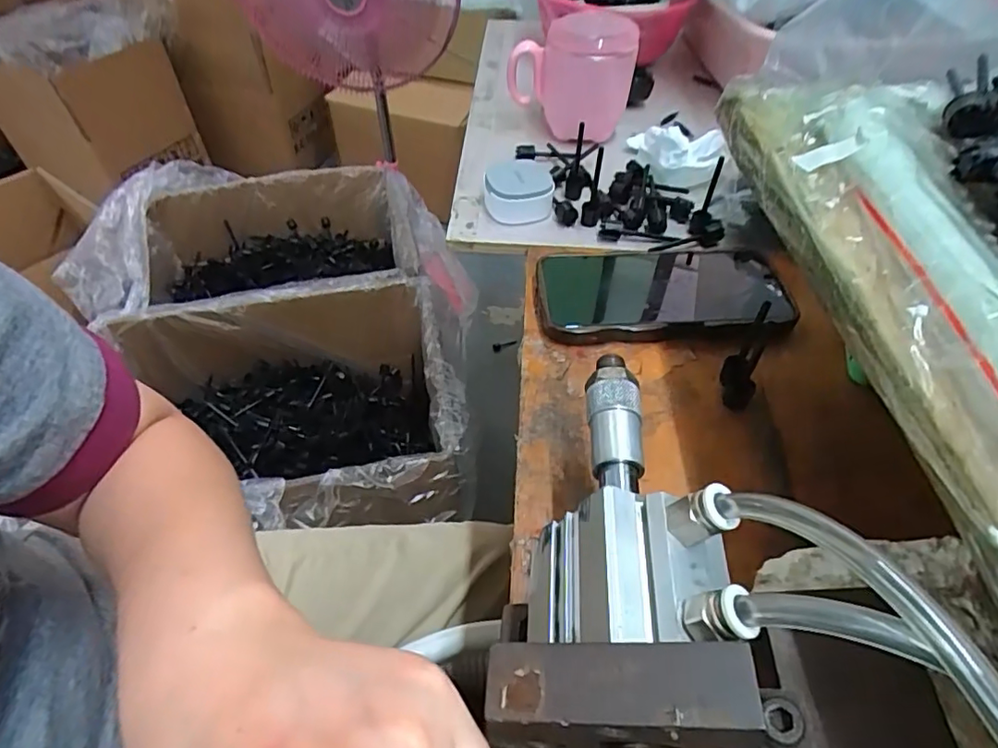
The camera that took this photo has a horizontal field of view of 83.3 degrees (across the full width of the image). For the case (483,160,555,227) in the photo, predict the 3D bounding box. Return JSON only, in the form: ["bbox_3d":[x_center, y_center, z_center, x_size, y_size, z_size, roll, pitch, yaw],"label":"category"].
[{"bbox_3d":[0.015,-0.152,0.459,0.054,0.033,0.053,-1,50,-1],"label":"case"}]

